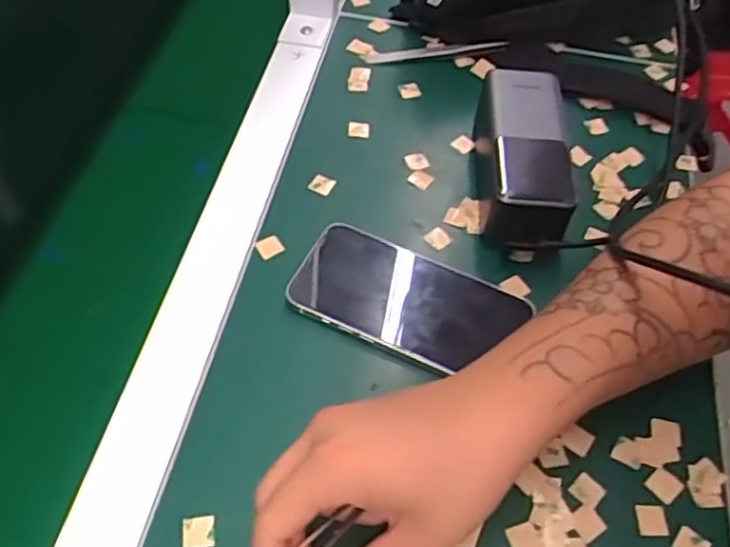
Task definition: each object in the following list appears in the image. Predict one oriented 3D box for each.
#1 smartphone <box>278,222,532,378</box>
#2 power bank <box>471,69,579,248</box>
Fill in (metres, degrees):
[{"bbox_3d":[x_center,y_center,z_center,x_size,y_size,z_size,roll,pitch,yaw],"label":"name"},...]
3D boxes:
[{"bbox_3d":[0.026,0.017,0.429,0.137,0.011,0.074,21,55,10],"label":"smartphone"},{"bbox_3d":[0.110,-0.080,0.479,0.057,0.054,0.141,9,54,1],"label":"power bank"}]

